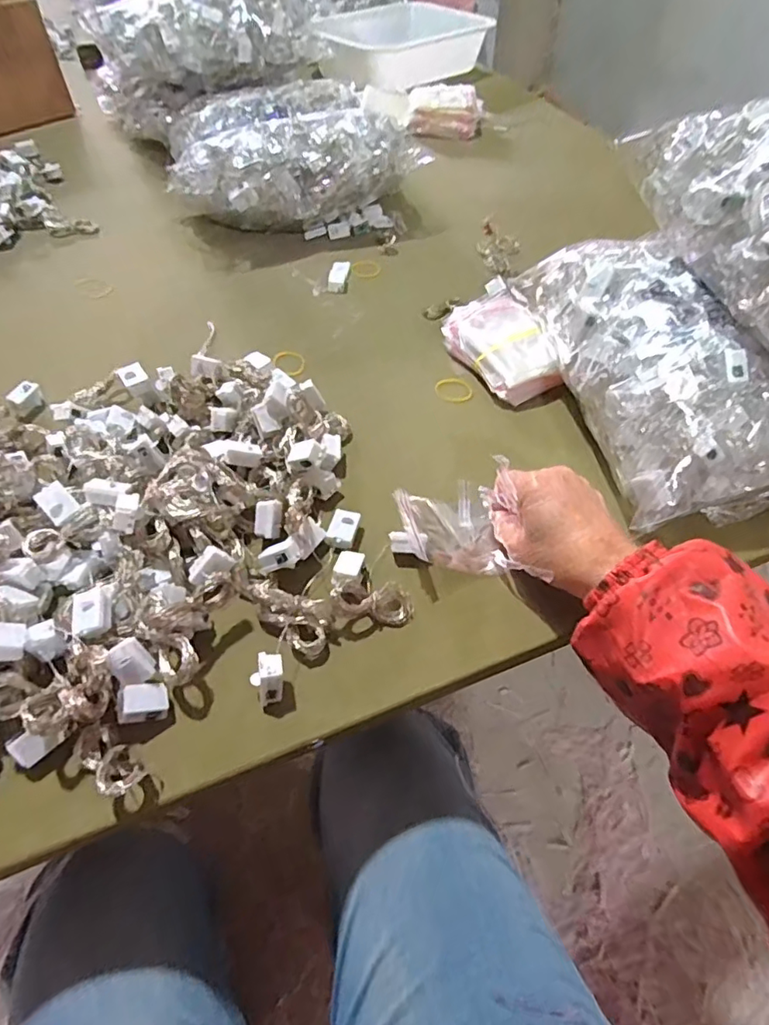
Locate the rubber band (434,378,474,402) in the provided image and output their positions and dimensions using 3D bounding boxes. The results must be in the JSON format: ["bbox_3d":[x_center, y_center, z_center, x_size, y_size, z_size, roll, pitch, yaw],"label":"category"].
[{"bbox_3d":[0.065,-0.115,0.526,0.034,0.004,0.031,0,52,0],"label":"rubber band"}]

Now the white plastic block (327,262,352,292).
[{"bbox_3d":[-0.051,-0.265,0.629,0.020,0.009,0.046,7,52,6],"label":"white plastic block"}]

